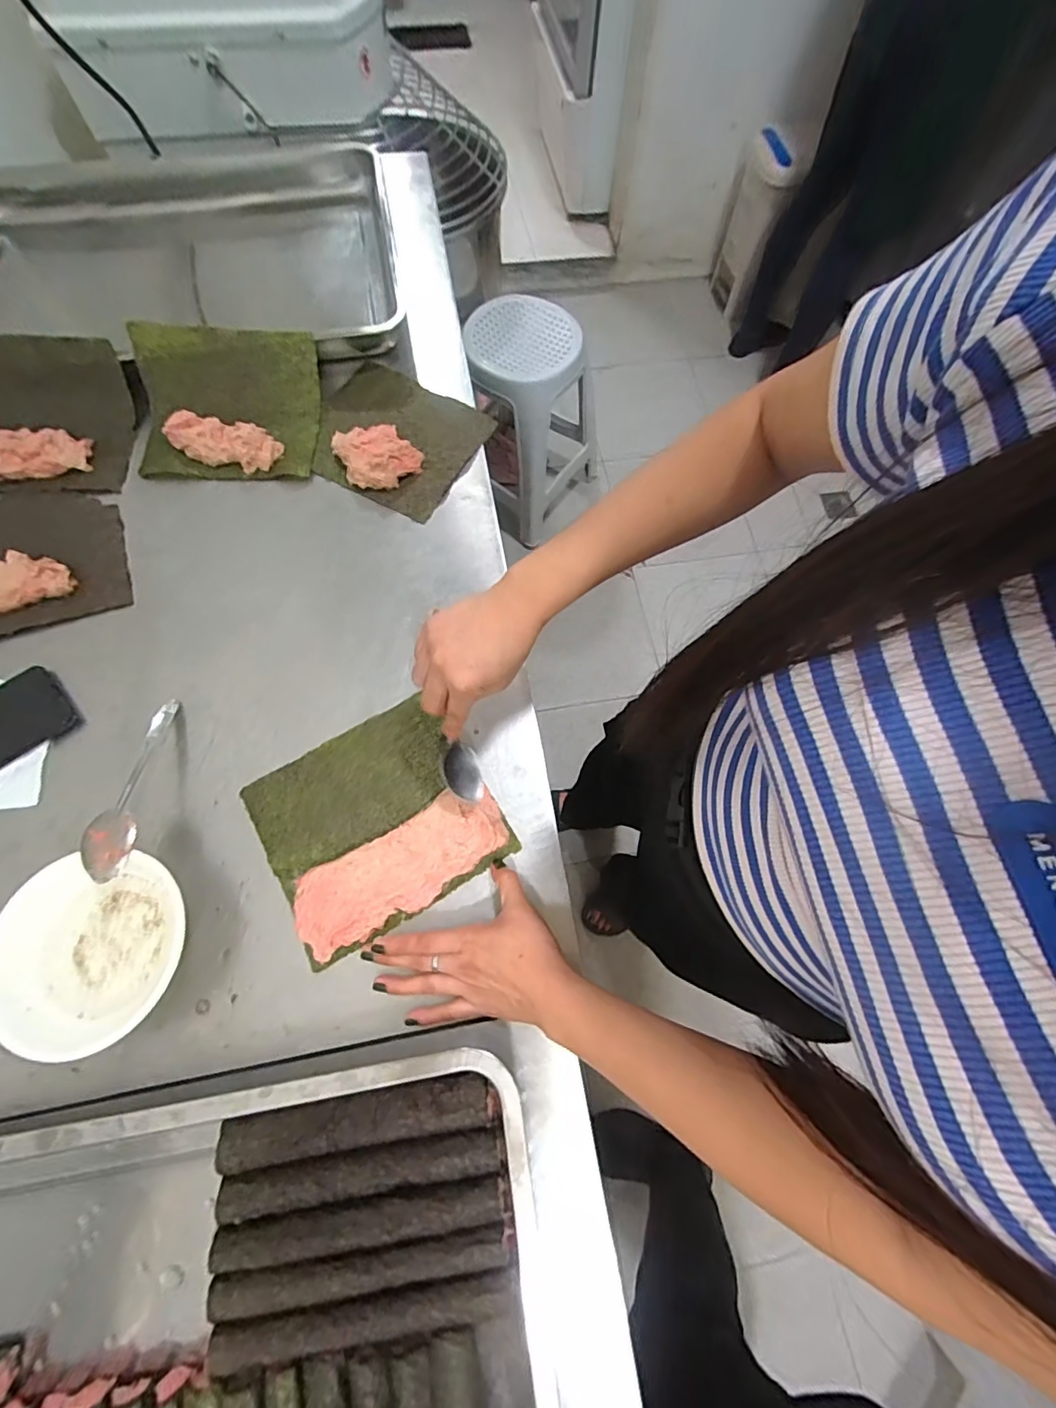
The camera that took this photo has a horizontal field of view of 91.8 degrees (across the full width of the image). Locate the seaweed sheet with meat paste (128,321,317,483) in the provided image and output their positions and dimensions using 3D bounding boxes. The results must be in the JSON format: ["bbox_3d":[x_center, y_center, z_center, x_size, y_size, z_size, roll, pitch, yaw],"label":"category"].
[{"bbox_3d":[-0.351,-0.349,0.605,0.194,0.038,0.173,-2,87,-8],"label":"seaweed sheet with meat paste"}]

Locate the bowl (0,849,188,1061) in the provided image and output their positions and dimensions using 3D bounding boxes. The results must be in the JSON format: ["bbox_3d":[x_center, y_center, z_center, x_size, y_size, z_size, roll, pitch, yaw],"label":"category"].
[{"bbox_3d":[-0.354,0.194,0.407,0.143,0.040,0.135,0,72,-1],"label":"bowl"}]

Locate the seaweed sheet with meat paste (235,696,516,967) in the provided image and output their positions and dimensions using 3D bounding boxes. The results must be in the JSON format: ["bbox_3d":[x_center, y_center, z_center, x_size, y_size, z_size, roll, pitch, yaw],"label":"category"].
[{"bbox_3d":[-0.138,0.104,0.469,0.191,0.013,0.178,-29,73,-13],"label":"seaweed sheet with meat paste"}]

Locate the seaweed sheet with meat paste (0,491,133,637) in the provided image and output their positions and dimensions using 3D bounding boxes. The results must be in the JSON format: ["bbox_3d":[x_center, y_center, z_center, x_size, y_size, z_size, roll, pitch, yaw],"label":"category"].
[{"bbox_3d":[-0.532,-0.154,0.535,0.182,0.034,0.157,-19,73,-7],"label":"seaweed sheet with meat paste"}]

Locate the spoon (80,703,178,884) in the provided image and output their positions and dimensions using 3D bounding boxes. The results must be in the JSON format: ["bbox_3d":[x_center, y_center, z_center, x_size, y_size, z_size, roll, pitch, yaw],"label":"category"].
[{"bbox_3d":[-0.350,0.070,0.459,0.030,0.027,0.171,-5,49,-5],"label":"spoon"}]

